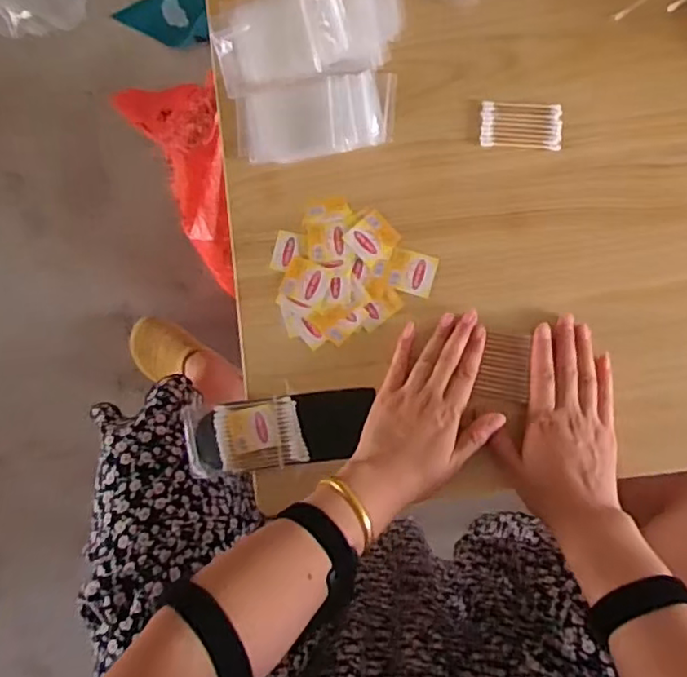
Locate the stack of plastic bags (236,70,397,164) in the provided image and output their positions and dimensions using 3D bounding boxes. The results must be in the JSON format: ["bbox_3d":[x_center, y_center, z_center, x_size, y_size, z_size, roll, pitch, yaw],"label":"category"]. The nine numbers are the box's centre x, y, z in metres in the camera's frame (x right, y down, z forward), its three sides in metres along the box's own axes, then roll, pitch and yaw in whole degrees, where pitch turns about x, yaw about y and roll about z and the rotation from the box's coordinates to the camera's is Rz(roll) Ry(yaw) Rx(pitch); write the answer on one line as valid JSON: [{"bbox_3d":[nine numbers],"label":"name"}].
[{"bbox_3d":[-0.025,-0.207,0.603,0.152,0.024,0.067,-11,82,4],"label":"stack of plastic bags"}]

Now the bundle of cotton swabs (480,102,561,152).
[{"bbox_3d":[0.166,-0.199,0.593,0.073,0.011,0.041,5,84,6],"label":"bundle of cotton swabs"}]

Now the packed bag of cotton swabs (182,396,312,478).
[{"bbox_3d":[-0.092,0.089,0.583,0.110,0.010,0.064,-9,82,4],"label":"packed bag of cotton swabs"}]

